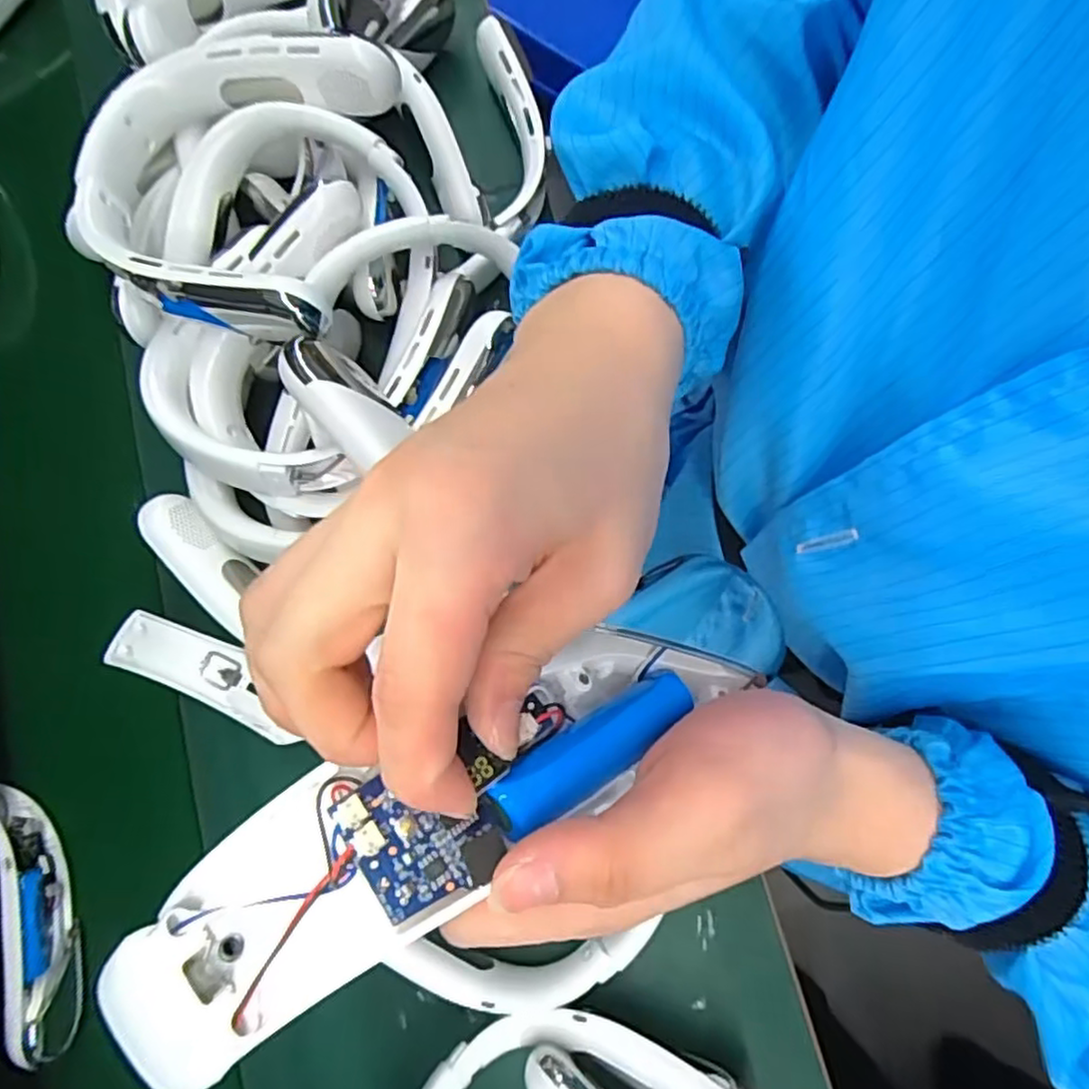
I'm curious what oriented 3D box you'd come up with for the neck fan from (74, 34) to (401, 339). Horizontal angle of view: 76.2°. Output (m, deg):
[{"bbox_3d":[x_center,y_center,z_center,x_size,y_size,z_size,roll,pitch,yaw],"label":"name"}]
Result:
[{"bbox_3d":[-0.210,-0.245,0.458,0.196,0.063,0.214,10,79,2],"label":"neck fan"}]

